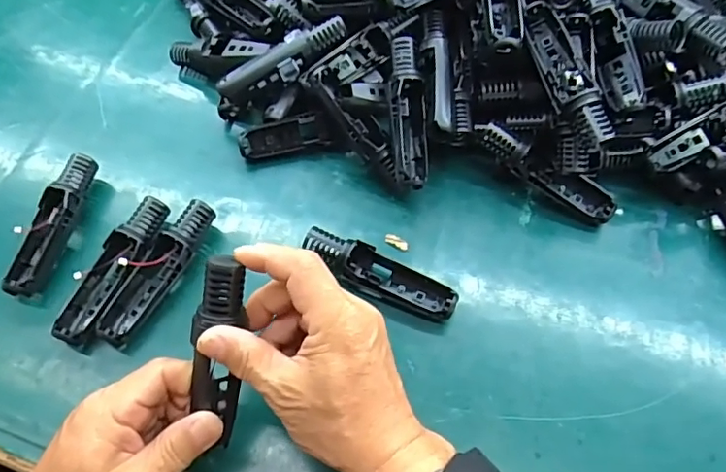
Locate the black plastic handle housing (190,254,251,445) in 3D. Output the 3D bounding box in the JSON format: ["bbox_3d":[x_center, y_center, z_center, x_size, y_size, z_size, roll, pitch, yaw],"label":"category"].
[{"bbox_3d":[-0.086,0.069,0.323,0.024,0.117,0.021,6,15,3],"label":"black plastic handle housing"}]

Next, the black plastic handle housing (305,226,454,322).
[{"bbox_3d":[0.013,0.028,0.411,0.119,0.031,0.031,20,60,12],"label":"black plastic handle housing"}]

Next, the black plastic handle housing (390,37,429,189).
[{"bbox_3d":[0.038,-0.100,0.440,0.028,0.018,0.121,-4,88,-3],"label":"black plastic handle housing"}]

